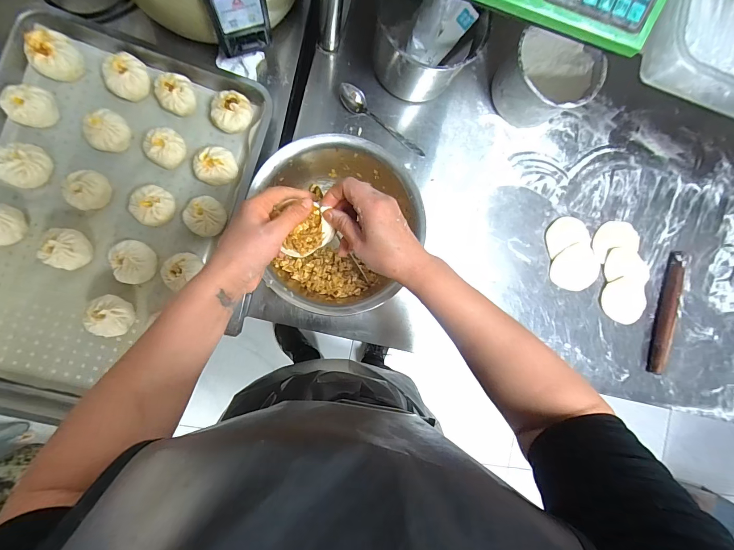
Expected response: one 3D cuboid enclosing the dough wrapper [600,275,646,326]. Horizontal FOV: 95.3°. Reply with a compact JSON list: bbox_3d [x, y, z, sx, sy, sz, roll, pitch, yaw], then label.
[{"bbox_3d":[0.530,0.051,0.681,0.114,0.005,0.095,-22,90,-9],"label":"dough wrapper"}]

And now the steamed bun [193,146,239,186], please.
[{"bbox_3d":[-0.244,-0.174,0.545,0.061,0.048,0.056,0,89,-9],"label":"steamed bun"}]

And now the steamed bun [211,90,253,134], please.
[{"bbox_3d":[-0.220,-0.264,0.554,0.062,0.046,0.060,0,89,-9],"label":"steamed bun"}]

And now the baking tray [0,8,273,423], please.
[{"bbox_3d":[-0.407,-0.084,0.524,0.385,0.067,0.587,17,87,-8],"label":"baking tray"}]

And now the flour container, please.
[{"bbox_3d":[0.317,-0.338,0.606,0.152,0.108,0.127,-12,89,-9],"label":"flour container"}]

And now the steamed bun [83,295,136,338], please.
[{"bbox_3d":[-0.387,0.063,0.514,0.058,0.052,0.061,0,89,-9],"label":"steamed bun"}]

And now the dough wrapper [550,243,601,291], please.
[{"bbox_3d":[0.416,-0.015,0.664,0.107,0.012,0.089,-10,90,-9],"label":"dough wrapper"}]

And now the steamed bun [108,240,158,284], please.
[{"bbox_3d":[-0.361,-0.019,0.522,0.055,0.047,0.061,-21,92,-9],"label":"steamed bun"}]

